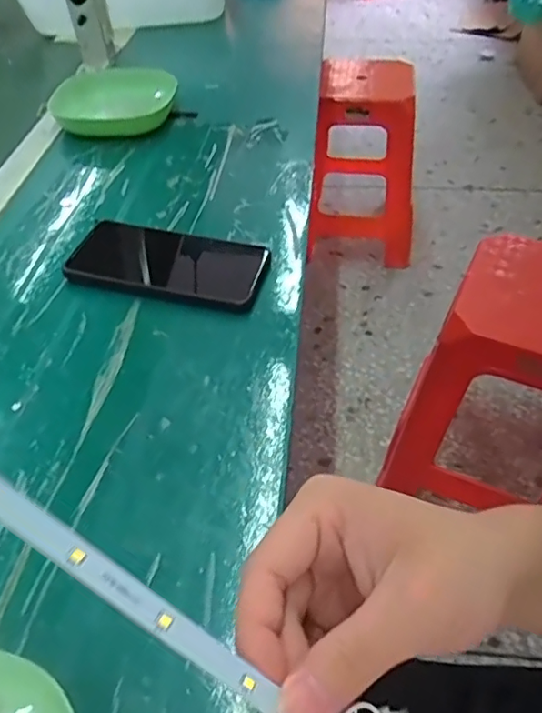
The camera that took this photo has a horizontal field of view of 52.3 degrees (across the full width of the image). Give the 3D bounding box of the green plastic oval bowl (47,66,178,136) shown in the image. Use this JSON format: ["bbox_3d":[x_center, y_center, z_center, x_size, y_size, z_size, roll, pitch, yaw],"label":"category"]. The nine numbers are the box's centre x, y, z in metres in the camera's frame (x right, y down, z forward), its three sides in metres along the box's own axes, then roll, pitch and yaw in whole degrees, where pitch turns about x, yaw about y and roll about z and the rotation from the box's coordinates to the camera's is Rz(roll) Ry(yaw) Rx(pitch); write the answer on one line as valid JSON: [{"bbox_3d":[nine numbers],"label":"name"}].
[{"bbox_3d":[-0.189,-0.302,0.668,0.132,0.029,0.132,-4,47,1],"label":"green plastic oval bowl"}]

